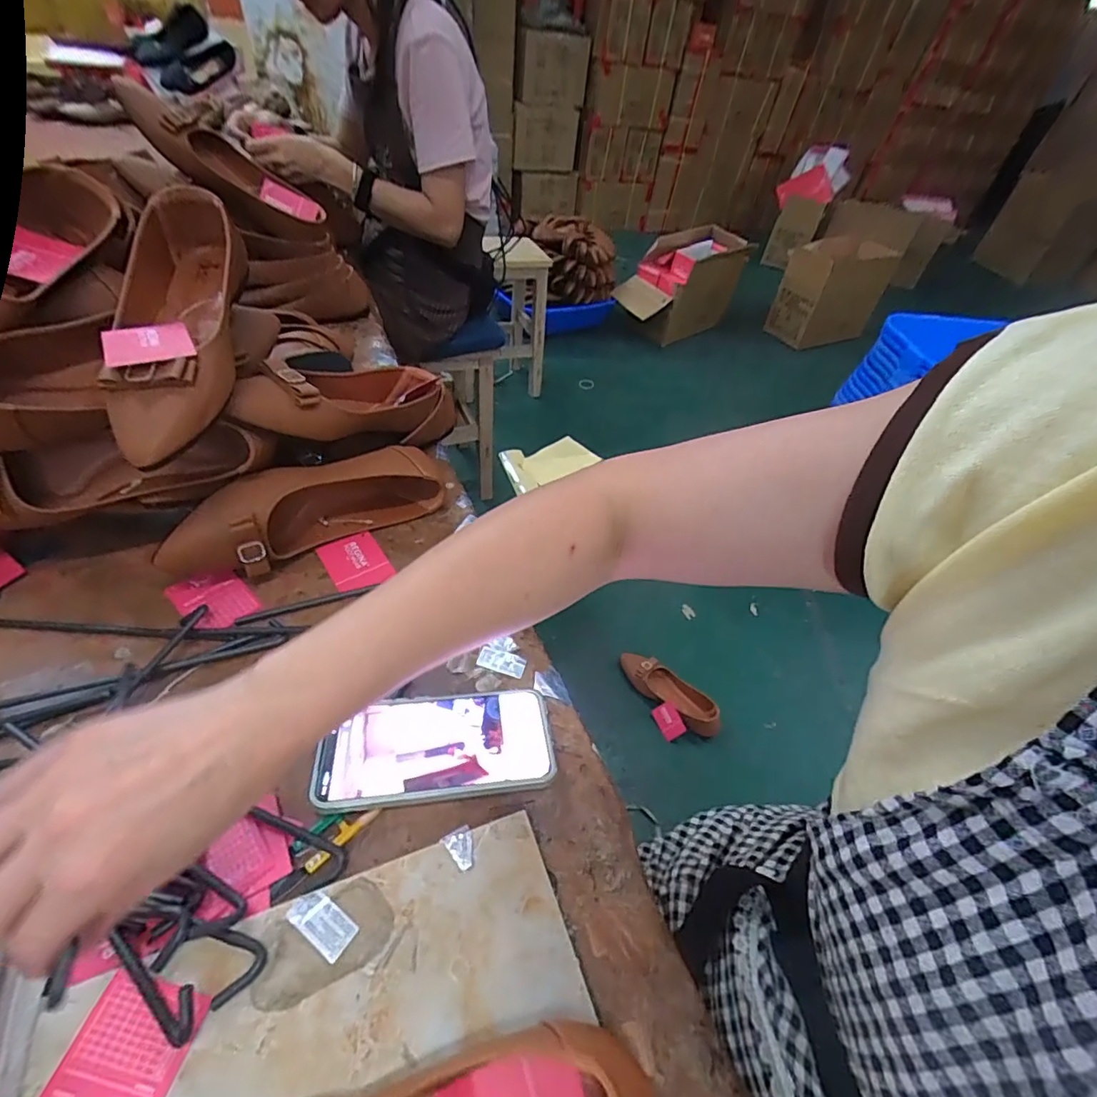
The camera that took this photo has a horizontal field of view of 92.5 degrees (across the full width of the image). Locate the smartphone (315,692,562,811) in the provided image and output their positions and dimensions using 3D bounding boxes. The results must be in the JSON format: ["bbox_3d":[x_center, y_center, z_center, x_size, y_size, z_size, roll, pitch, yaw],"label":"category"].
[{"bbox_3d":[-0.080,0.144,0.383,0.162,0.019,0.081,-2,47,-11],"label":"smartphone"}]

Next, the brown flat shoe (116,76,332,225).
[{"bbox_3d":[-0.406,-0.493,0.667,0.223,0.066,0.045,19,34,-38],"label":"brown flat shoe"}]

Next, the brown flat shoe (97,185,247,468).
[{"bbox_3d":[-0.289,-0.171,0.404,0.096,0.069,0.241,-6,64,-14],"label":"brown flat shoe"}]

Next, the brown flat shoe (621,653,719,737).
[{"bbox_3d":[0.279,0.326,1.216,0.093,0.048,0.262,-32,59,-33],"label":"brown flat shoe"}]

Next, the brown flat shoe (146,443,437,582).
[{"bbox_3d":[-0.225,-0.039,0.507,0.261,0.082,0.062,-28,57,-31],"label":"brown flat shoe"}]

